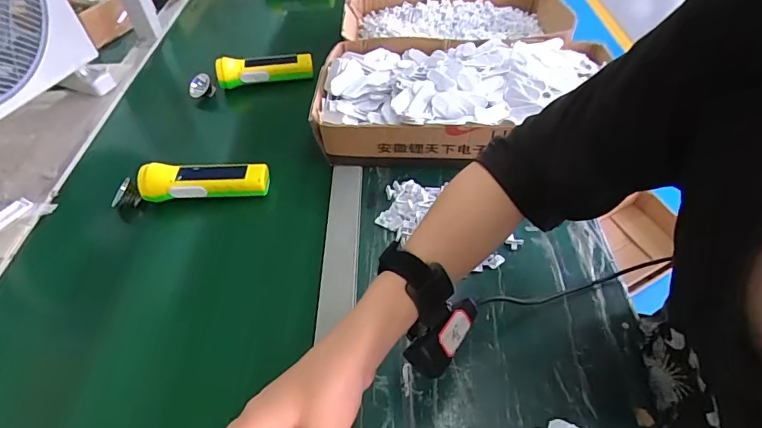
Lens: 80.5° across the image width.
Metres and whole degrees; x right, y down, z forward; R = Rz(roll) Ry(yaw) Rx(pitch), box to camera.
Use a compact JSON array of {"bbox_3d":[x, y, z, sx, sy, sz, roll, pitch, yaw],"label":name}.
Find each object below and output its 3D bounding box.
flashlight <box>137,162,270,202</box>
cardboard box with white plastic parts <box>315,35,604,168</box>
[{"bbox_3d":[-0.239,-0.049,0.612,0.162,0.039,0.043,-5,48,-2],"label":"flashlight"},{"bbox_3d":[0.117,-0.180,0.673,0.414,0.085,0.259,4,48,6],"label":"cardboard box with white plastic parts"}]

